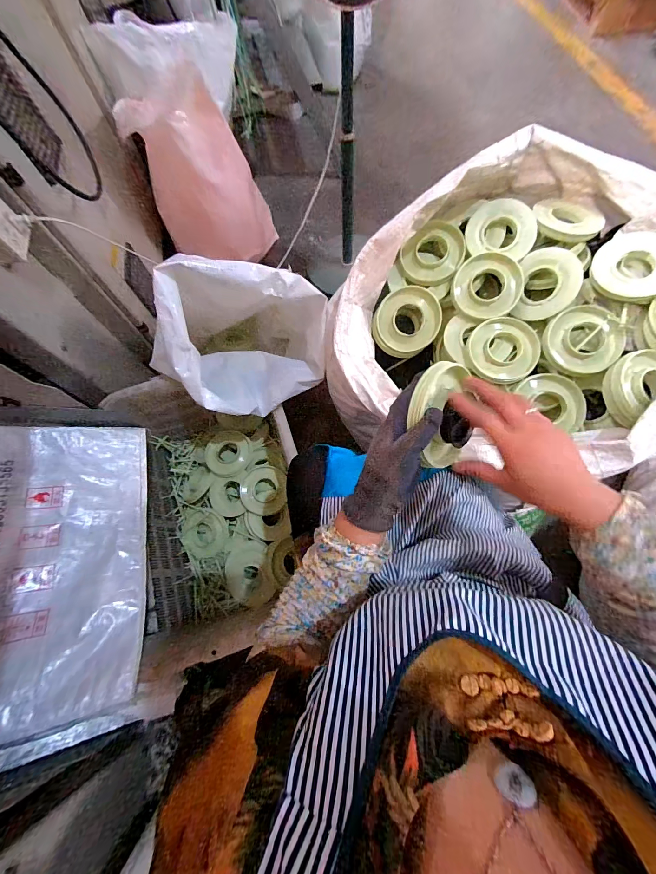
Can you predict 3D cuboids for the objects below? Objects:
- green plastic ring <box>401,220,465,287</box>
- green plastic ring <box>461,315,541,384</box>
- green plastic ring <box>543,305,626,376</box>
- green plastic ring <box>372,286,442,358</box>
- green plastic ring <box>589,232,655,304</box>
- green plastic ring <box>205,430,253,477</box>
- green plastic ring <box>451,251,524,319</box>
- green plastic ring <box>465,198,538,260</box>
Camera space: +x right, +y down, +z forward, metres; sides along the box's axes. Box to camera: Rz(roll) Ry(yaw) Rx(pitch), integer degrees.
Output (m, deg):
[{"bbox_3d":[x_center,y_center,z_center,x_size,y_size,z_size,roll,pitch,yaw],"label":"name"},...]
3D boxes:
[{"bbox_3d":[0.219,-0.380,0.680,0.128,0.019,0.116,-34,92,10],"label":"green plastic ring"},{"bbox_3d":[0.341,-0.168,0.641,0.132,0.029,0.124,0,90,6],"label":"green plastic ring"},{"bbox_3d":[0.478,-0.182,0.616,0.125,0.028,0.125,0,91,11],"label":"green plastic ring"},{"bbox_3d":[0.168,-0.245,0.699,0.136,0.138,0.033,1,24,10],"label":"green plastic ring"},{"bbox_3d":[0.561,-0.310,0.597,0.131,0.032,0.131,-4,77,16],"label":"green plastic ring"},{"bbox_3d":[-0.278,0.044,0.923,0.126,0.049,0.129,-1,68,2],"label":"green plastic ring"},{"bbox_3d":[0.316,-0.297,0.647,0.126,0.018,0.119,2,100,13],"label":"green plastic ring"},{"bbox_3d":[0.349,-0.415,0.663,0.128,0.030,0.114,-6,100,10],"label":"green plastic ring"}]

